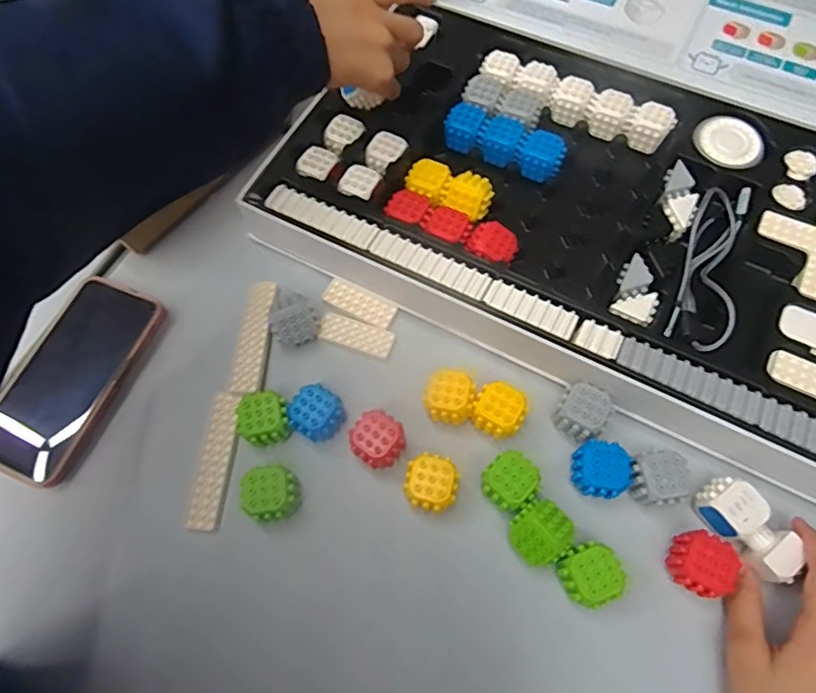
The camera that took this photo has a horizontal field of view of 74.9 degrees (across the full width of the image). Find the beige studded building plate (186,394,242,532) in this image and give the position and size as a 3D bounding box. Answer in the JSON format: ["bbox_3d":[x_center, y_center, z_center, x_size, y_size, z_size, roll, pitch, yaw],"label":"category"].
[{"bbox_3d":[-0.145,0.087,0.405,0.024,0.007,0.101,5,68,4],"label":"beige studded building plate"}]

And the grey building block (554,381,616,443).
[{"bbox_3d":[0.130,0.047,0.391,0.035,0.023,0.039,34,73,15],"label":"grey building block"}]

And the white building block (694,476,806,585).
[{"bbox_3d":[0.227,0.120,0.358,0.033,0.023,0.067,-35,76,-11],"label":"white building block"}]

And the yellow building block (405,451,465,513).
[{"bbox_3d":[0.018,0.099,0.382,0.038,0.036,0.037,16,69,8],"label":"yellow building block"}]

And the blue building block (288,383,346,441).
[{"bbox_3d":[-0.068,0.052,0.405,0.034,0.035,0.036,33,73,14],"label":"blue building block"}]

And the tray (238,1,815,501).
[{"bbox_3d":[0.165,-0.108,0.449,0.533,0.049,0.309,26,71,12],"label":"tray"}]

